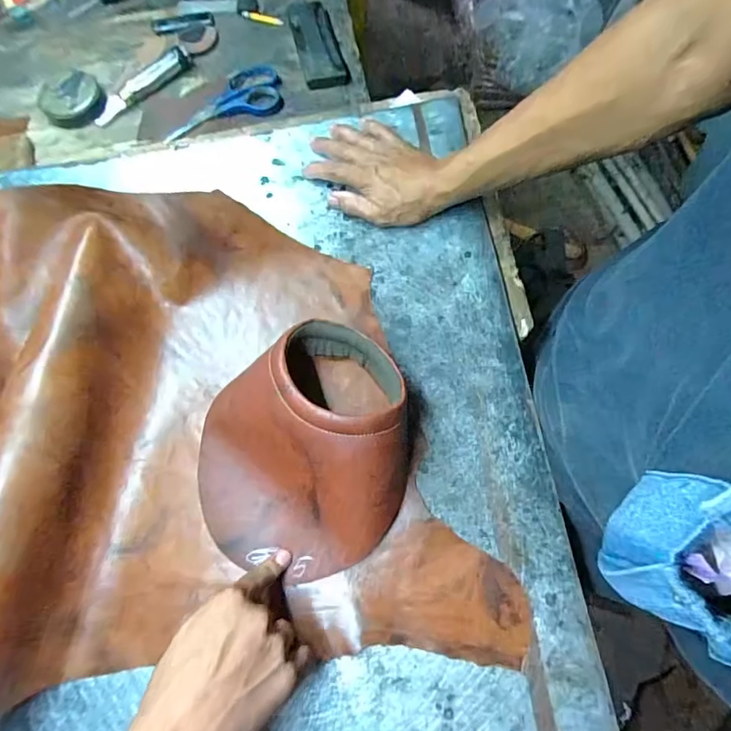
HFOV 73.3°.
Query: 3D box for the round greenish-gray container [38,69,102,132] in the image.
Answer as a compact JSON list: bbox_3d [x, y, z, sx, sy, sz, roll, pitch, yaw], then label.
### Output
[{"bbox_3d":[-0.383,-0.348,0.636,0.077,0.020,0.093,-29,73,-11],"label":"round greenish-gray container"}]

